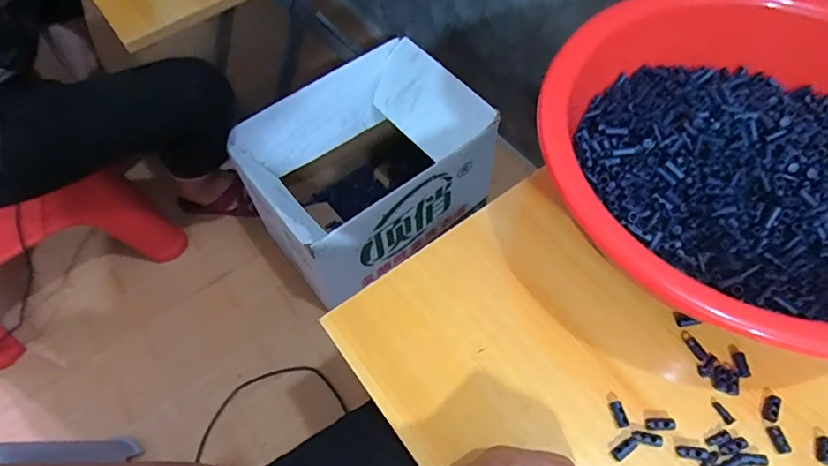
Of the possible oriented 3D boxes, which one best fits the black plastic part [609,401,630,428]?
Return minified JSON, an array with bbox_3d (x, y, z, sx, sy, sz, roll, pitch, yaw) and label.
[{"bbox_3d":[0.152,0.135,0.372,0.009,0.005,0.019,-17,61,-7],"label":"black plastic part"}]

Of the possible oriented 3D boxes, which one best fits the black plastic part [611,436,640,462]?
[{"bbox_3d":[0.151,0.154,0.358,0.022,0.004,0.009,-32,63,-14],"label":"black plastic part"}]

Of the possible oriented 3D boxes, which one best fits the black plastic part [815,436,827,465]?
[{"bbox_3d":[0.289,0.153,0.353,0.010,0.005,0.019,11,61,9],"label":"black plastic part"}]

